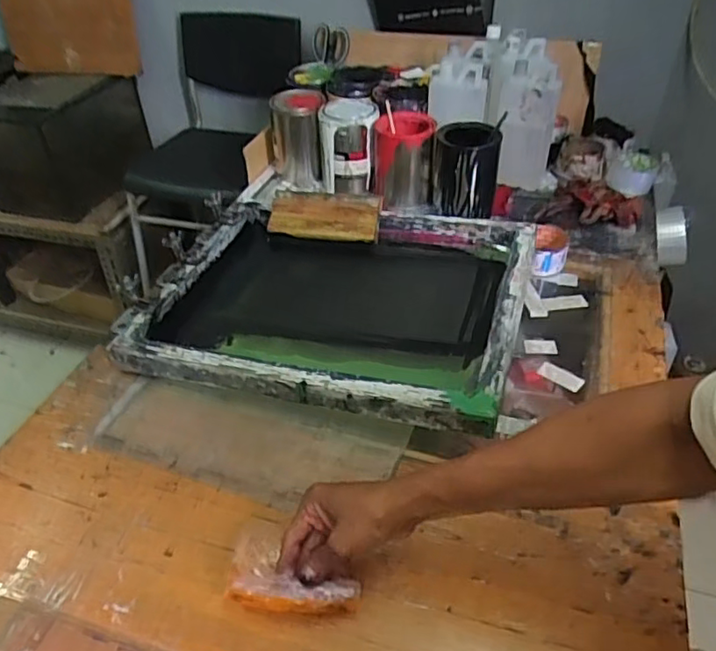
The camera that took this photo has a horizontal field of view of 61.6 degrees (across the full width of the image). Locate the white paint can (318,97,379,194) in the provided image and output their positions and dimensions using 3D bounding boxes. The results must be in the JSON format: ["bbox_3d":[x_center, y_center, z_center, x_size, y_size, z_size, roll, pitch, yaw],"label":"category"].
[{"bbox_3d":[-0.018,-0.329,1.117,0.104,0.150,0.114,2,41,4],"label":"white paint can"}]

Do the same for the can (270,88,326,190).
[{"bbox_3d":[-0.116,-0.369,1.174,0.100,0.153,0.121,0,40,1],"label":"can"}]

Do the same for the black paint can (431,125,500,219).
[{"bbox_3d":[0.184,-0.271,1.051,0.115,0.136,0.120,5,41,8],"label":"black paint can"}]

